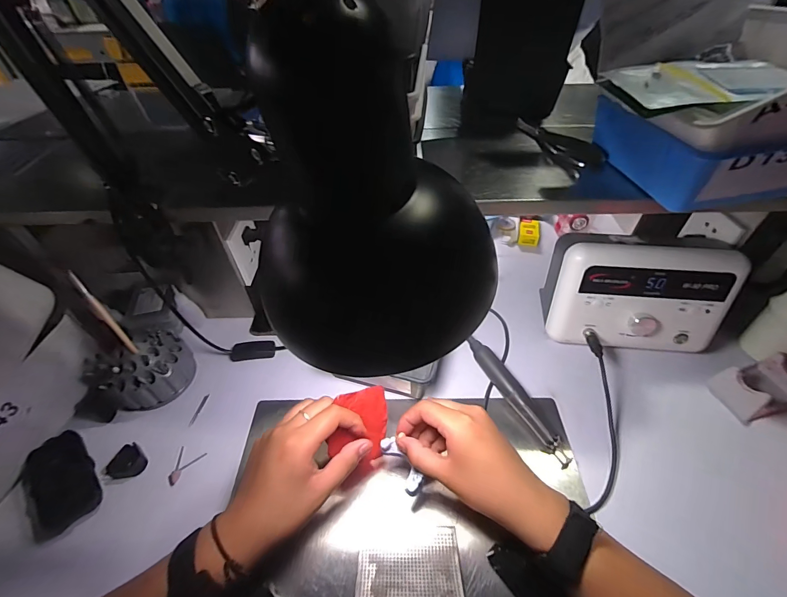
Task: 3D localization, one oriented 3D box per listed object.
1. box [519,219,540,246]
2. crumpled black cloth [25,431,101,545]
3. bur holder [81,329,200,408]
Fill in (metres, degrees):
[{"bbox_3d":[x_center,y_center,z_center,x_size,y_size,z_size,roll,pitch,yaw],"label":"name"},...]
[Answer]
[{"bbox_3d":[0.269,-0.130,0.716,0.038,0.023,0.068,12,48,13],"label":"box"},{"bbox_3d":[-0.382,0.209,0.411,0.066,0.016,0.109,-36,55,-28],"label":"crumpled black cloth"},{"bbox_3d":[-0.342,0.089,0.491,0.100,0.082,0.108,-1,46,1],"label":"bur holder"}]

